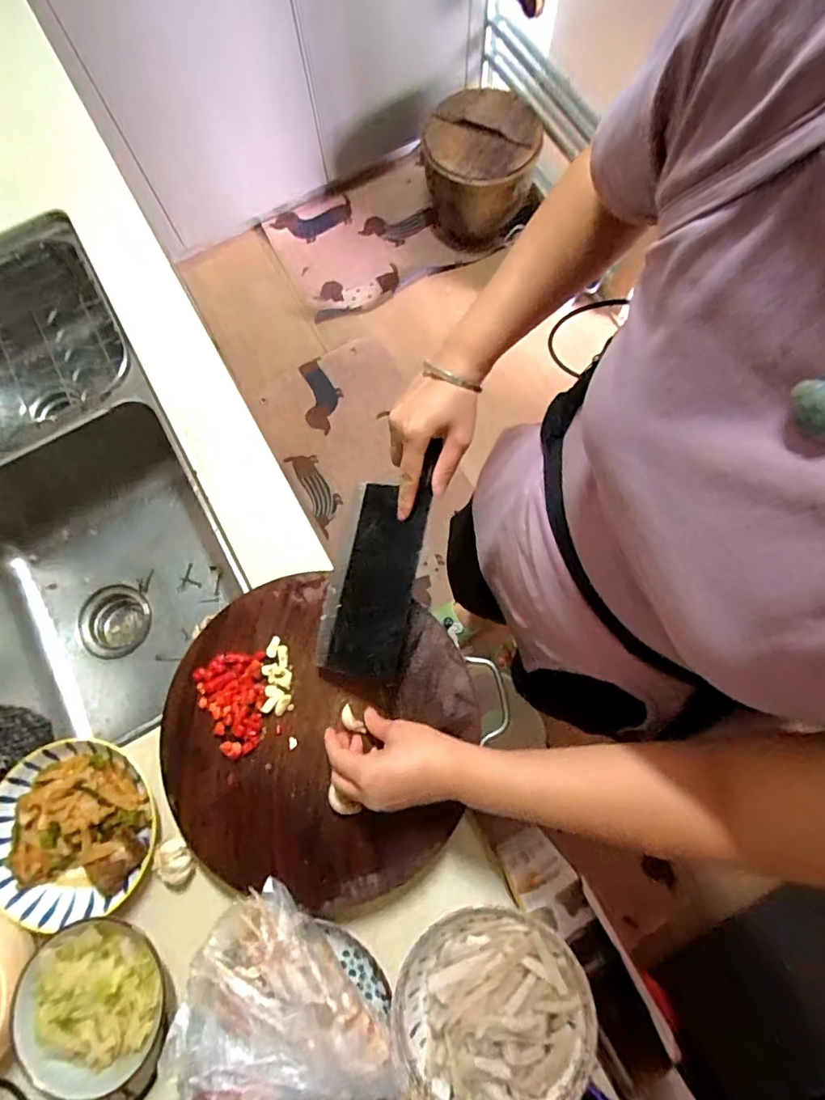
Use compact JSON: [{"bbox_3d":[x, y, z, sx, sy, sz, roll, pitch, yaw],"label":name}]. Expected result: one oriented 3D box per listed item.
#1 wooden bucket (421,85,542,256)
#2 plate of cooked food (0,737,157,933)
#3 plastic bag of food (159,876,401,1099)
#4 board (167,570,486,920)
[{"bbox_3d":[0.176,-1.072,1.555,0.268,0.338,0.256,0,78,0],"label":"wooden bucket"},{"bbox_3d":[-0.350,0.283,0.541,0.162,0.043,0.167,0,78,0],"label":"plate of cooked food"},{"bbox_3d":[-0.110,0.439,0.426,0.166,0.115,0.257,-33,80,-7],"label":"plastic bag of food"},{"bbox_3d":[-0.100,0.185,0.546,0.305,0.024,0.296,0,78,0],"label":"board"}]

